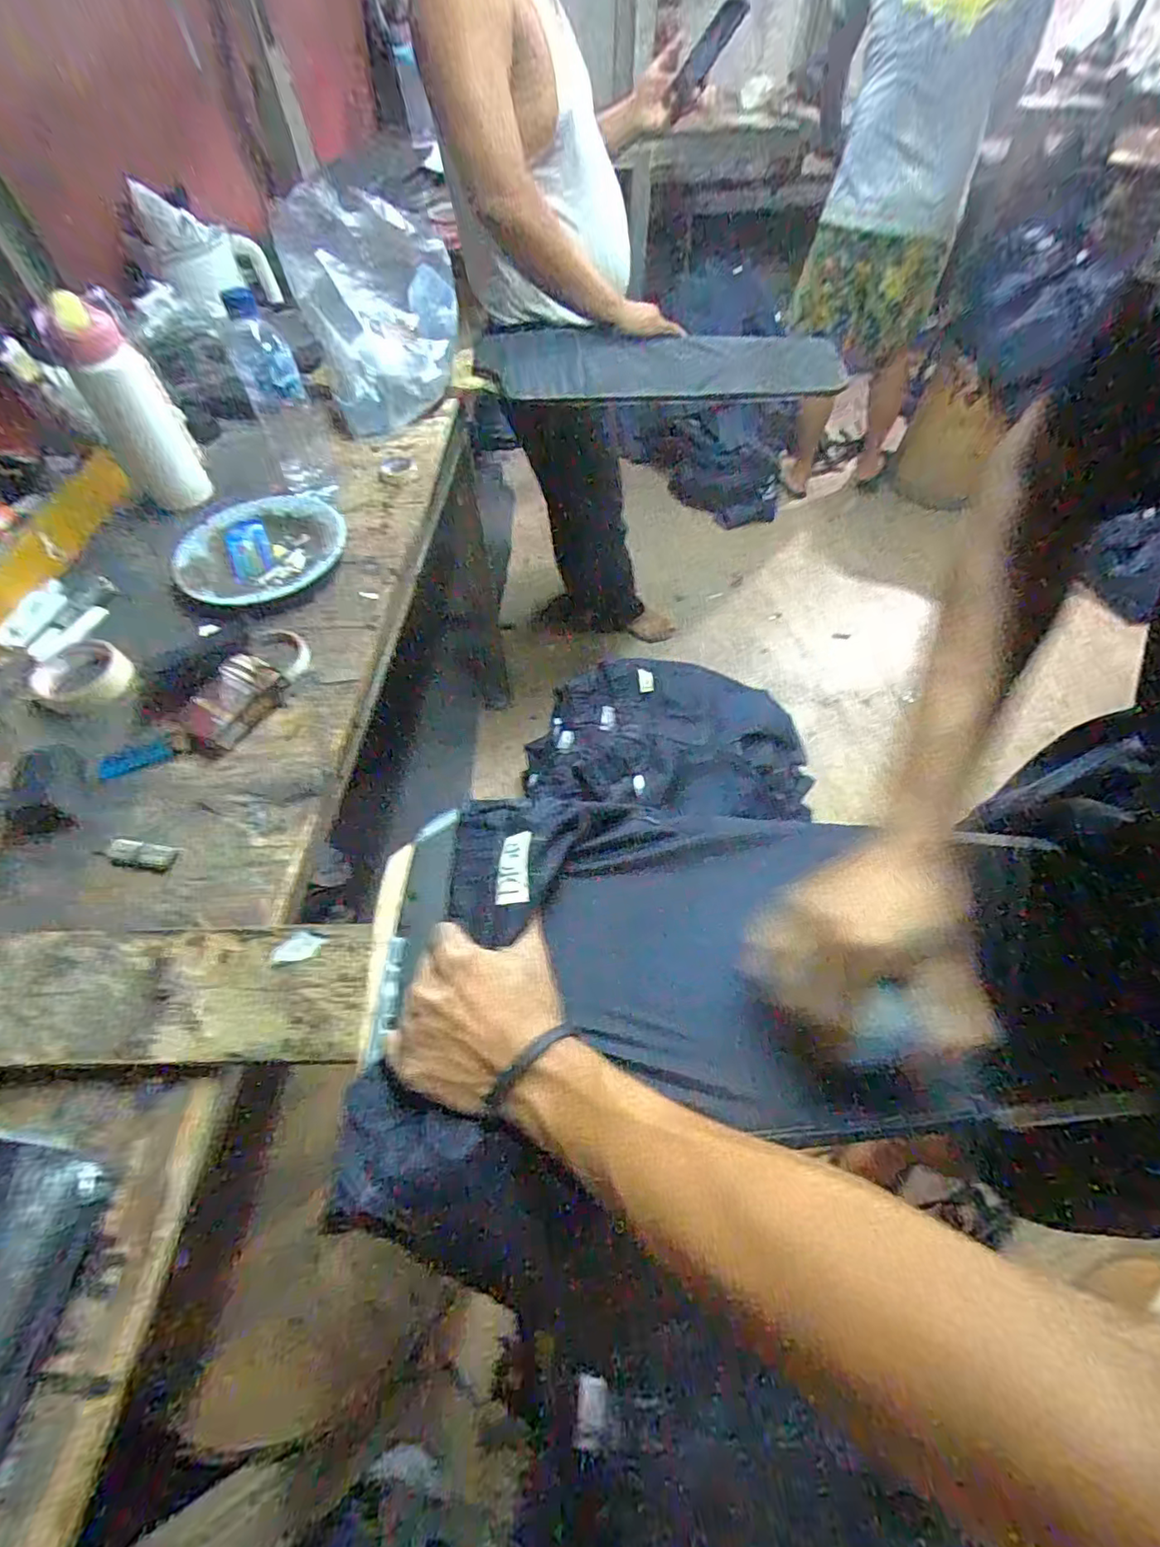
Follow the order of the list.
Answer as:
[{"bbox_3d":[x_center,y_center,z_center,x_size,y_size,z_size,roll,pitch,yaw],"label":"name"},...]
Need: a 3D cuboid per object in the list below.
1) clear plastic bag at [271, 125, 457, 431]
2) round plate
[{"bbox_3d":[-0.284,-0.656,0.827,0.220,0.266,0.151,-32,61,-19],"label":"clear plastic bag"},{"bbox_3d":[-0.376,-0.267,0.697,0.192,0.026,0.170,-29,60,-17],"label":"round plate"}]

